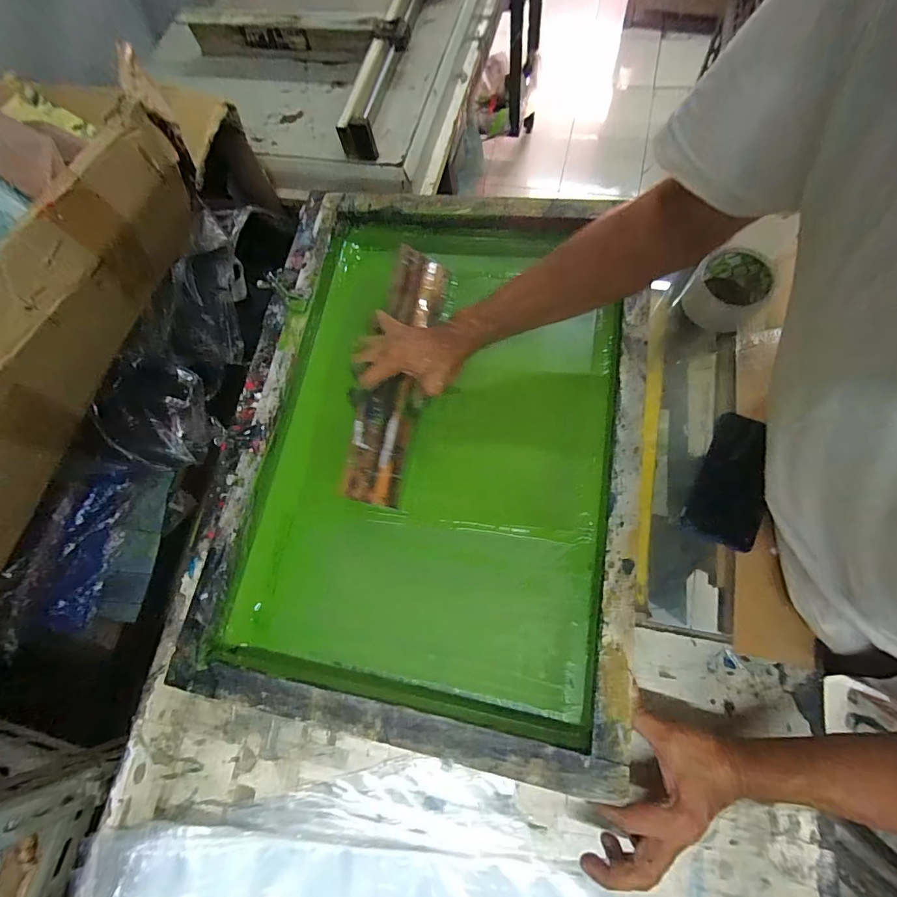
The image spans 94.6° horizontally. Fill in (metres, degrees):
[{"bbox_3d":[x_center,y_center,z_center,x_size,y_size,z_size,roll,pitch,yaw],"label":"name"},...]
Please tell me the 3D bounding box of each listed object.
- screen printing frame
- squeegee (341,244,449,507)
[{"bbox_3d":[-0.018,-0.025,0.503,0.459,0.071,0.639,8,75,7],"label":"screen printing frame"},{"bbox_3d":[-0.062,-0.099,0.513,0.087,0.028,0.336,22,71,-34],"label":"squeegee"}]

